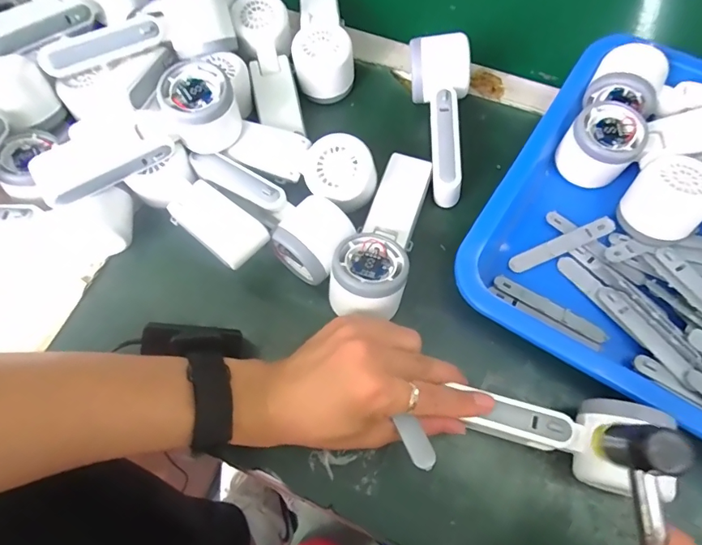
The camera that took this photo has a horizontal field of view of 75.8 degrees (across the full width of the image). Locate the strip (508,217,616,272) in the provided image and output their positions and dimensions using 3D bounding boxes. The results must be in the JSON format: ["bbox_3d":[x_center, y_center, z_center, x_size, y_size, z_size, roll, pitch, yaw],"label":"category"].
[{"bbox_3d":[0.180,-0.024,0.385,0.094,0.004,0.015,-24,73,0],"label":"strip"}]

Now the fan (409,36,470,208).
[{"bbox_3d":[0.079,-0.140,0.412,0.058,0.049,0.159,4,67,3],"label":"fan"}]

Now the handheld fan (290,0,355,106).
[{"bbox_3d":[-0.035,-0.252,0.464,0.057,0.045,0.158,-9,67,-3],"label":"handheld fan"}]

